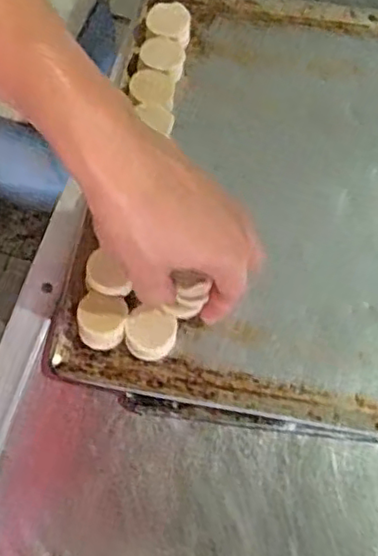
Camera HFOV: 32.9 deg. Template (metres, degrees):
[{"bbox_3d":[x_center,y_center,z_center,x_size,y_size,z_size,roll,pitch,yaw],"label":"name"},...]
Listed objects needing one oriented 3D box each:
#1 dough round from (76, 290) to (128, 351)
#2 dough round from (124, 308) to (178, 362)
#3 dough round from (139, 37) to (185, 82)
[{"bbox_3d":[-0.059,0.030,0.438,0.032,0.029,0.032,7,73,5],"label":"dough round"},{"bbox_3d":[-0.026,0.039,0.436,0.033,0.022,0.031,18,74,9],"label":"dough round"},{"bbox_3d":[-0.021,-0.167,0.502,0.034,0.024,0.034,-1,72,3],"label":"dough round"}]

